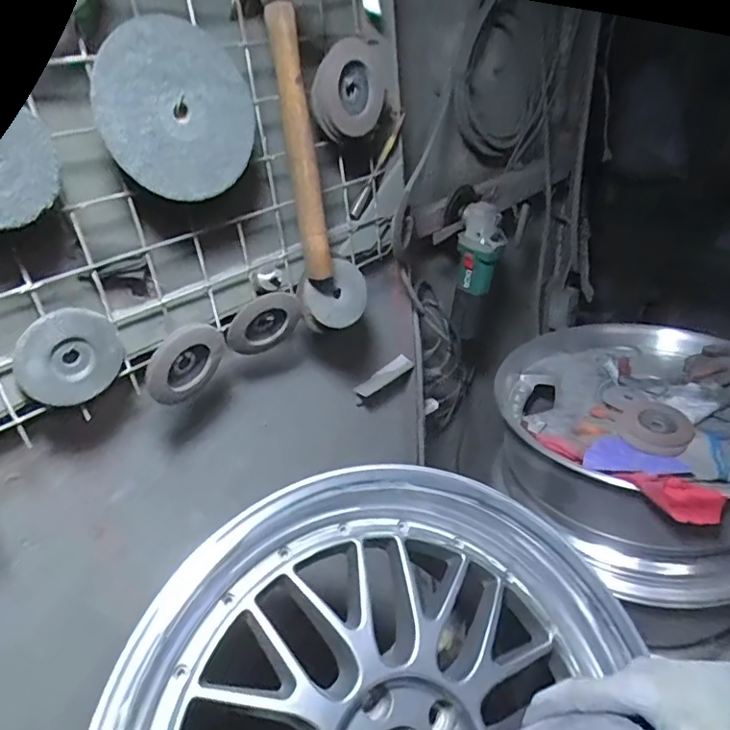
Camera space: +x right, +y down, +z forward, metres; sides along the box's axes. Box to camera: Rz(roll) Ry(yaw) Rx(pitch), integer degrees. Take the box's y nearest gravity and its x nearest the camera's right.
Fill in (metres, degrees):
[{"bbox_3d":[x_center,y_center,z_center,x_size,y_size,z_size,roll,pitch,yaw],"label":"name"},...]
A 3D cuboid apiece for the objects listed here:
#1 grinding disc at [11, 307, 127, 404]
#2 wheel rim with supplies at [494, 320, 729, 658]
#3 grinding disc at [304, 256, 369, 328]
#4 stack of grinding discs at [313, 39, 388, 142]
[{"bbox_3d":[-0.275,-0.009,0.513,0.013,0.086,0.095,21,41,38],"label":"grinding disc"},{"bbox_3d":[0.486,0.144,0.984,0.442,0.259,0.495,-31,39,-35],"label":"wheel rim with supplies"},{"bbox_3d":[-0.034,-0.091,0.716,0.088,0.081,0.009,-45,29,-21],"label":"grinding disc"},{"bbox_3d":[-0.013,-0.331,0.650,0.030,0.099,0.124,20,44,30],"label":"stack of grinding discs"}]

